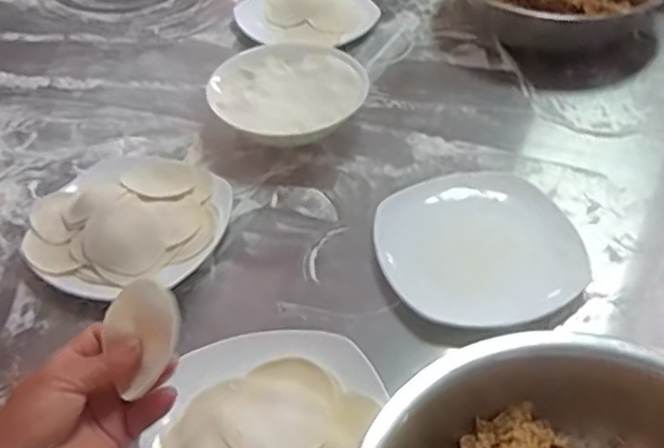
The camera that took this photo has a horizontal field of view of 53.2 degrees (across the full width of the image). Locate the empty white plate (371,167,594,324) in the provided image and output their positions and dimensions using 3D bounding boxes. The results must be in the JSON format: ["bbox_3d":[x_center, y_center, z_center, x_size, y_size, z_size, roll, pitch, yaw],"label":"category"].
[{"bbox_3d":[0.128,0.019,0.599,0.166,0.039,0.176,-16,47,-12],"label":"empty white plate"}]

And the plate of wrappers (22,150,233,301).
[{"bbox_3d":[-0.195,-0.008,0.639,0.190,0.051,0.184,-1,45,1],"label":"plate of wrappers"}]

